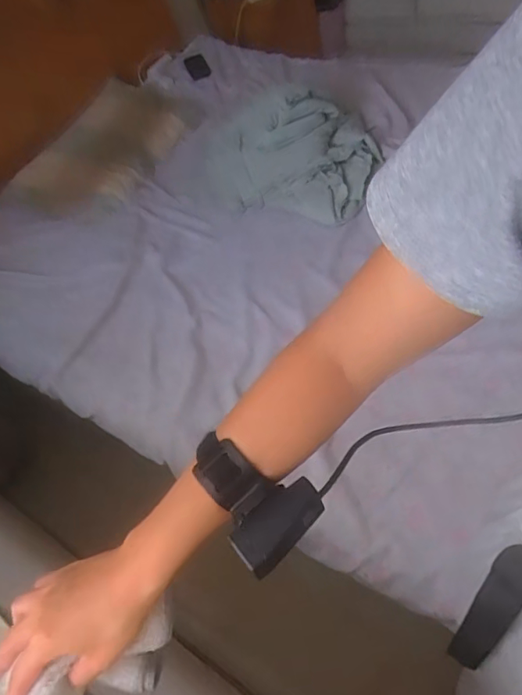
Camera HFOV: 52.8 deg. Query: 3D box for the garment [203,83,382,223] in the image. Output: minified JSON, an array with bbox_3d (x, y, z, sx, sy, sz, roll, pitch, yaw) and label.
[{"bbox_3d":[0.086,-0.598,1.570,0.524,0.193,0.457,13,57,24],"label":"garment"}]

